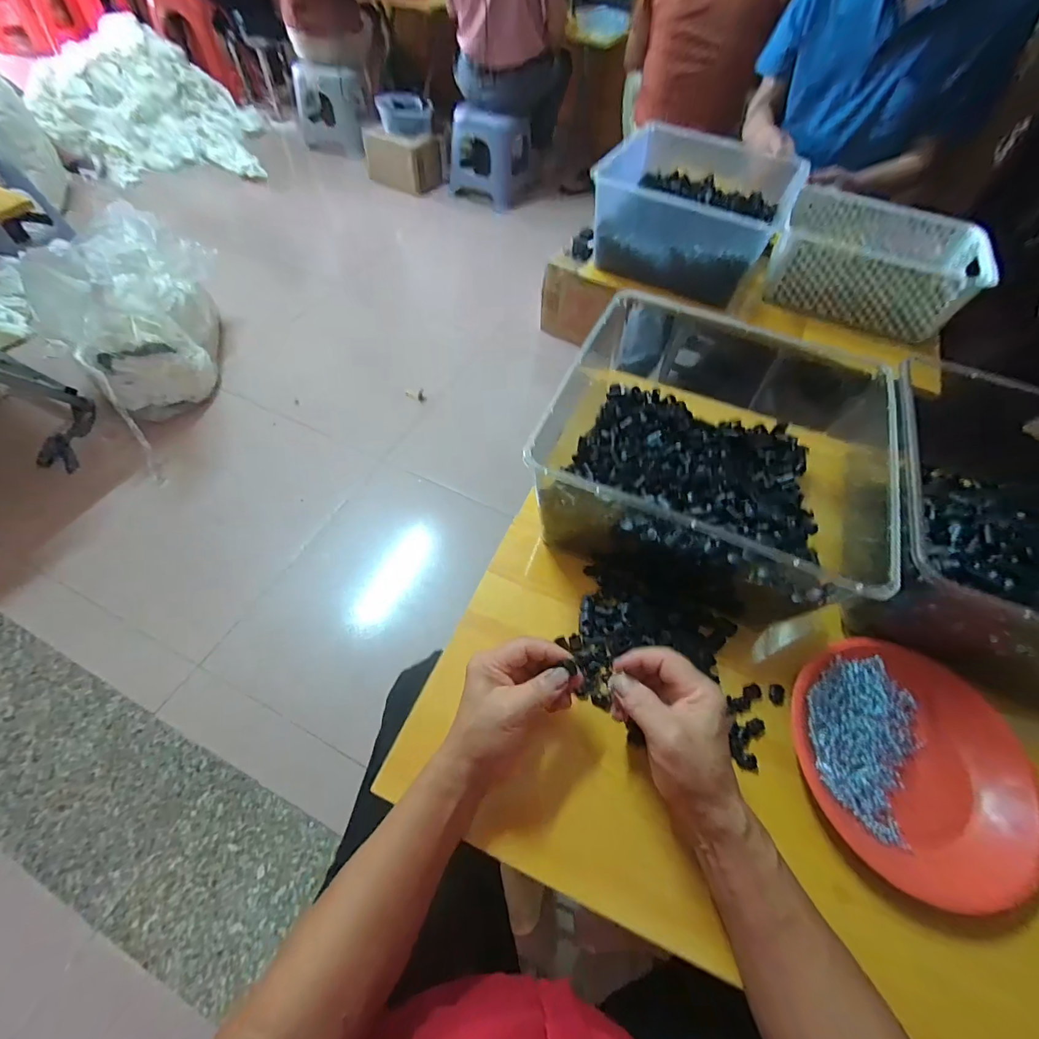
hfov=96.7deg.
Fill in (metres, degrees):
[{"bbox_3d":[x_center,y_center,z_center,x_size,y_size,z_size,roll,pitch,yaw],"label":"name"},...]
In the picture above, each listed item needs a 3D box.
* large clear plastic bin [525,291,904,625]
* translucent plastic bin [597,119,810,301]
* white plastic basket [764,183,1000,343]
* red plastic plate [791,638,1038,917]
[{"bbox_3d":[0.213,-0.063,0.481,0.340,0.139,0.294,19,58,8],"label":"large clear plastic bin"},{"bbox_3d":[0.291,-0.535,0.808,0.298,0.137,0.257,25,59,12],"label":"translucent plastic bin"},{"bbox_3d":[0.582,-0.430,0.774,0.296,0.099,0.206,23,58,10],"label":"white plastic basket"},{"bbox_3d":[0.328,0.205,0.388,0.193,0.022,0.180,2,57,-3],"label":"red plastic plate"}]

